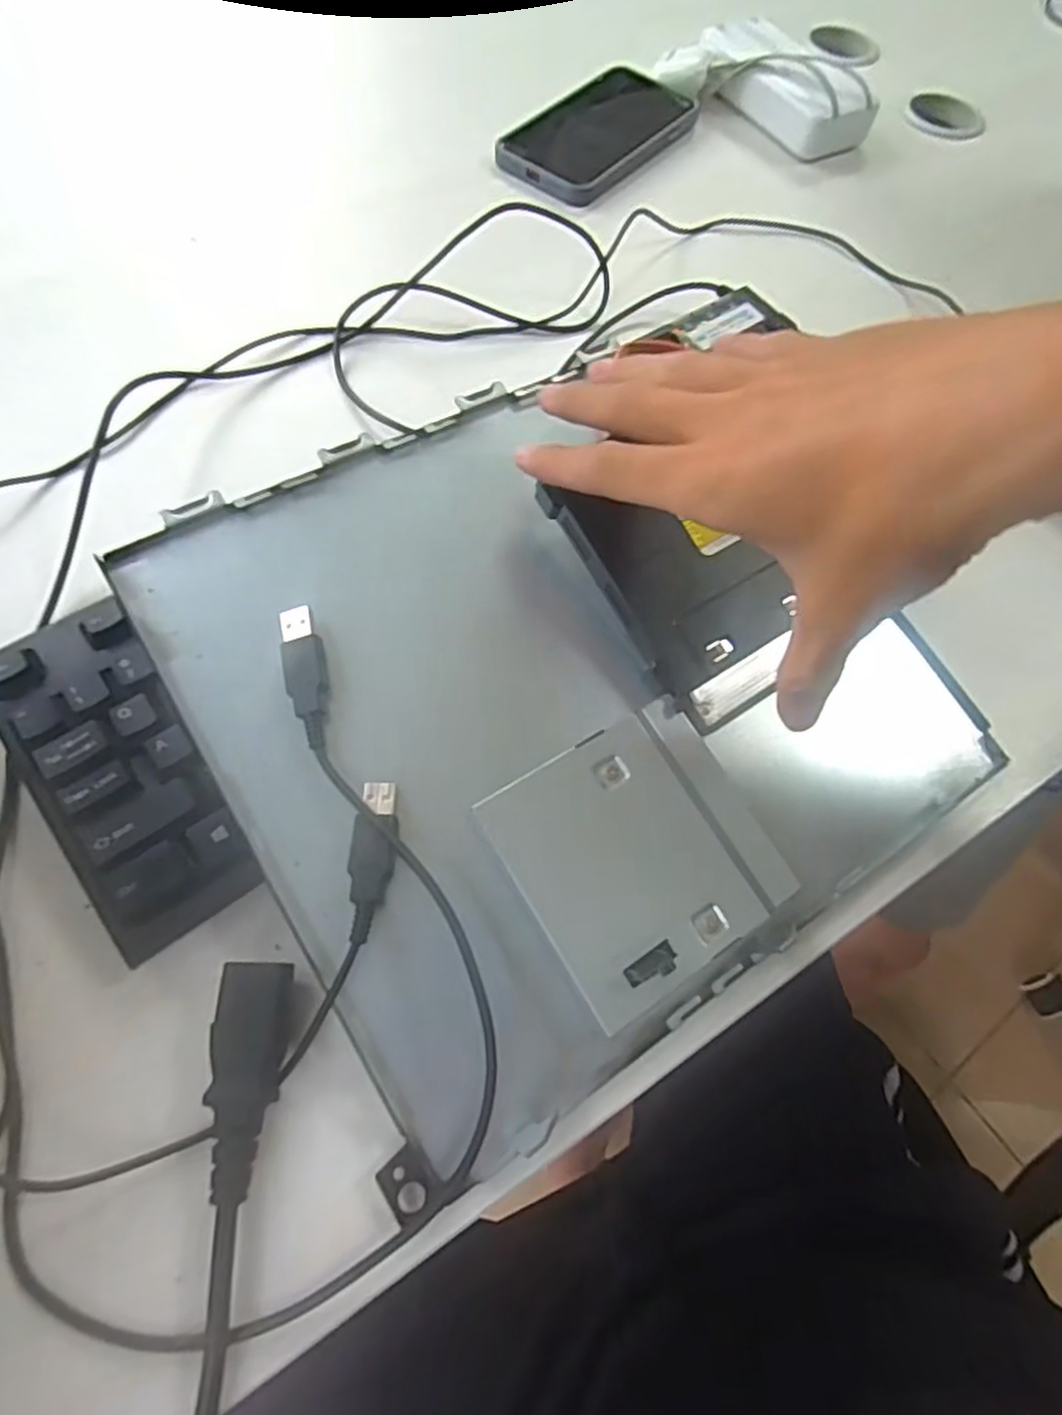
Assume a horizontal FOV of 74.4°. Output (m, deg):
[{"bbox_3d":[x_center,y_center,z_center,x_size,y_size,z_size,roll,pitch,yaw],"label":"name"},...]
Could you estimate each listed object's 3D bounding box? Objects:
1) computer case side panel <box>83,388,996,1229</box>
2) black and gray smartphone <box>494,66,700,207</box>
[{"bbox_3d":[0.019,-0.016,0.294,0.283,0.022,0.267,-29,77,-18],"label":"computer case side panel"},{"bbox_3d":[0.052,-0.418,0.508,0.087,0.015,0.167,36,67,13],"label":"black and gray smartphone"}]

